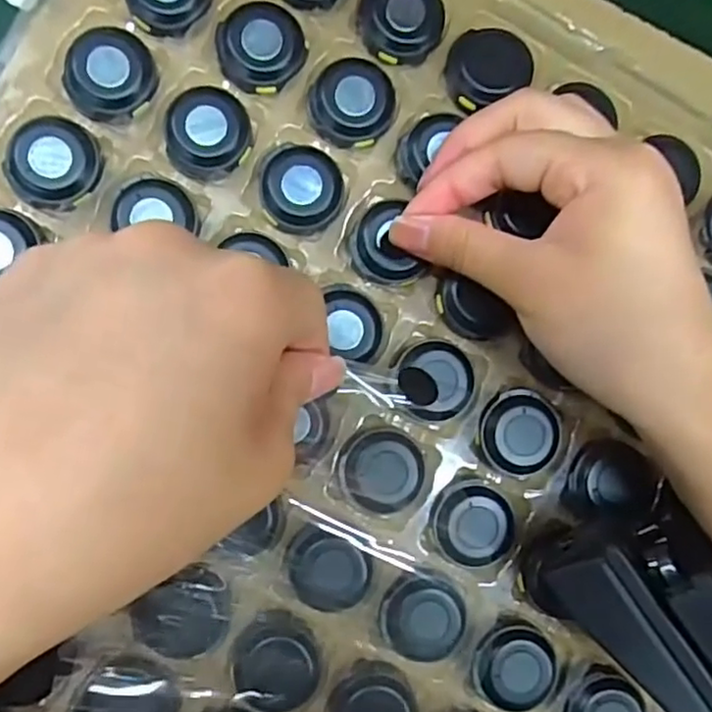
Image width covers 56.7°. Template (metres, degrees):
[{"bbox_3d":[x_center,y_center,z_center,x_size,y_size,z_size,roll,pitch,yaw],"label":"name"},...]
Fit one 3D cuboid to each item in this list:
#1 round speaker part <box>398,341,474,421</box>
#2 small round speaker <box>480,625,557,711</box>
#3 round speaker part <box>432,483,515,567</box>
[{"bbox_3d":[0.029,0.008,0.229,0.025,0.004,0.027,0,87,-6],"label":"round speaker part"},{"bbox_3d":[0.057,0.109,0.228,0.026,0.004,0.027,5,87,-6],"label":"small round speaker"},{"bbox_3d":[0.041,0.059,0.228,0.028,0.004,0.027,0,87,-6],"label":"round speaker part"}]

